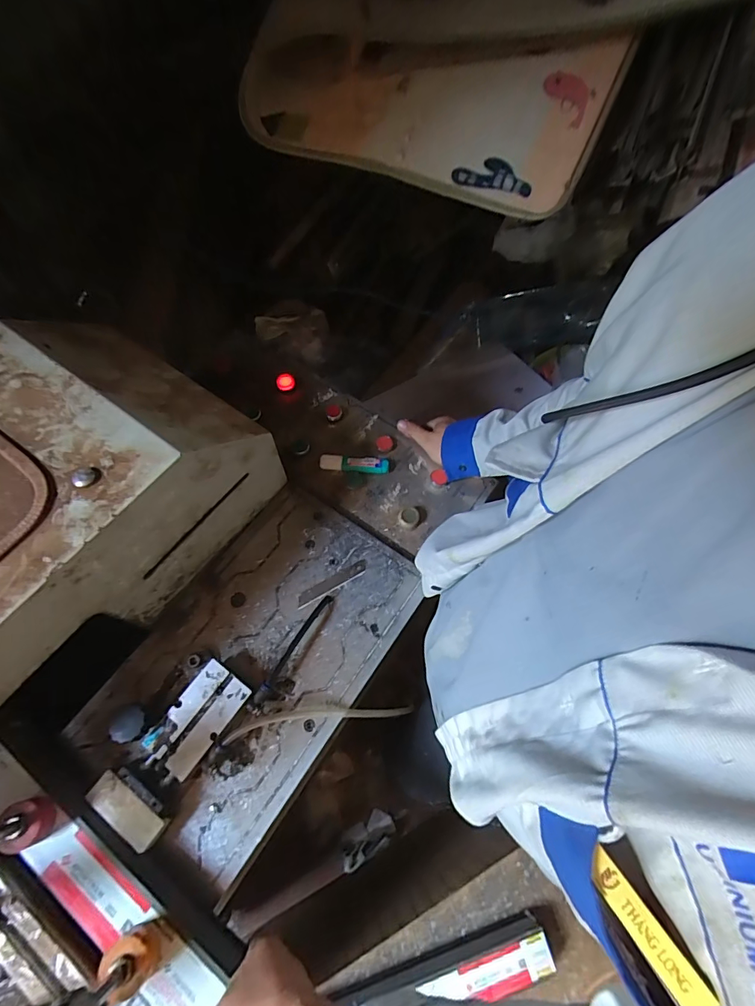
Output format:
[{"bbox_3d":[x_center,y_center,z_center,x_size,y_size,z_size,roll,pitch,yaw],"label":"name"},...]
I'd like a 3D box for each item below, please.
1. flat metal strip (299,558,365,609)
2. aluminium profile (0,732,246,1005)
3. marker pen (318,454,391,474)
[{"bbox_3d":[-0.061,0.110,0.593,0.103,0.004,0.019,-27,69,-13],"label":"flat metal strip"},{"bbox_3d":[-0.286,0.355,0.434,0.337,0.042,0.067,32,68,12],"label":"aluminium profile"},{"bbox_3d":[-0.035,-0.062,0.673,0.107,0.018,0.025,2,65,0],"label":"marker pen"}]

